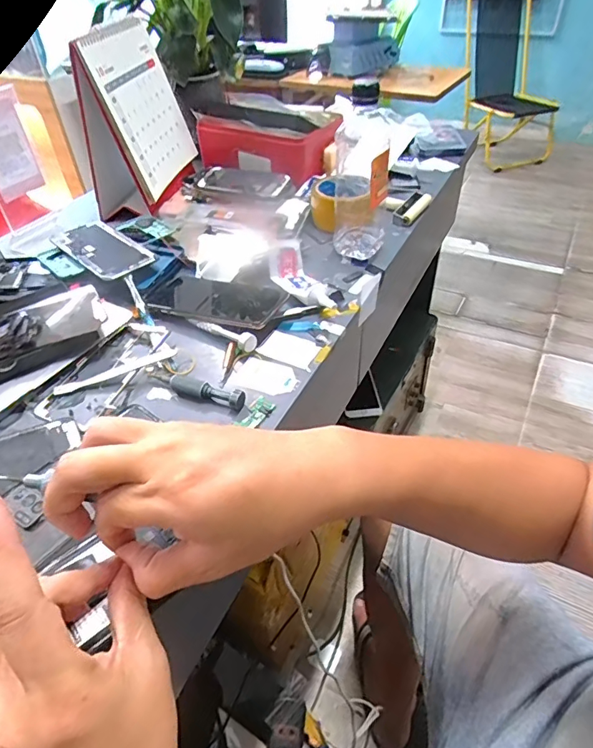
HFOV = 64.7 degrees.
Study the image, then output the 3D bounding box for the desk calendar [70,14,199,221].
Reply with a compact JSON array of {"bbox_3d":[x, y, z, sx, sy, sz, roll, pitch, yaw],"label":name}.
[{"bbox_3d":[-0.242,-0.385,0.708,0.107,0.212,0.207,0,43,4],"label":"desk calendar"}]

